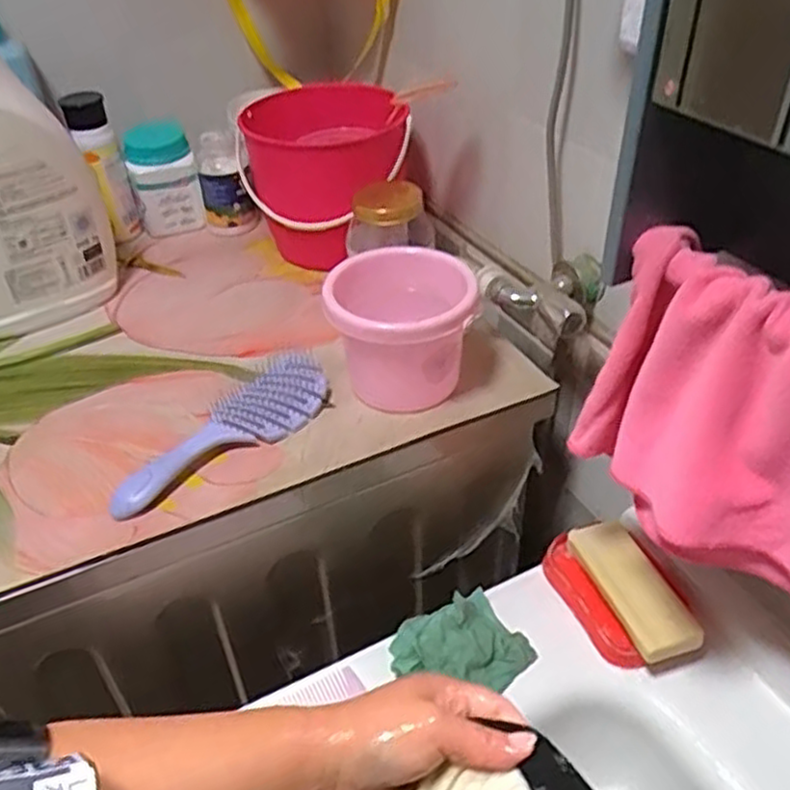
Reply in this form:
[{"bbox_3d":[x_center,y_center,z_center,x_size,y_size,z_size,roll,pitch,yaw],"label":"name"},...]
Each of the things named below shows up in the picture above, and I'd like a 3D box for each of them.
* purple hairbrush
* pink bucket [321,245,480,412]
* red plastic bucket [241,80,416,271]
[{"bbox_3d":[-0.139,0.034,0.636,0.069,0.030,0.213,22,45,27],"label":"purple hairbrush"},{"bbox_3d":[0.006,-0.052,0.663,0.122,0.115,0.122,-1,39,1],"label":"pink bucket"},{"bbox_3d":[-0.074,-0.253,0.859,0.162,0.159,0.191,-19,42,-20],"label":"red plastic bucket"}]

